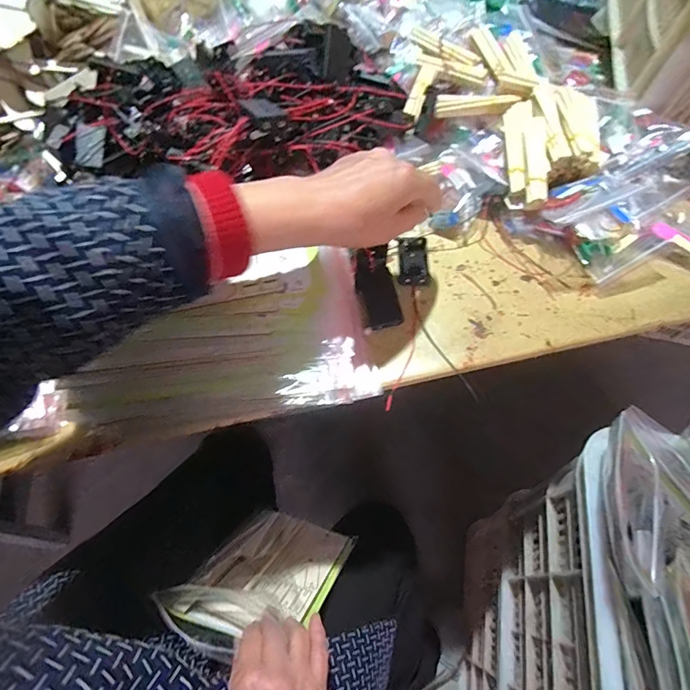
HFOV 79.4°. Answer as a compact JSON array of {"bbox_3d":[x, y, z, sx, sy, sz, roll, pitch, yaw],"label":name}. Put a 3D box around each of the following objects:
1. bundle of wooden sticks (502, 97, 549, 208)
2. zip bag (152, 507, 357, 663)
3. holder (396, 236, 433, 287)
[{"bbox_3d":[0.200,-0.211,0.457,0.039,0.020,0.133,-2,73,3],"label":"bundle of wooden sticks"},{"bbox_3d":[-0.089,0.260,0.472,0.139,0.216,0.019,18,104,17],"label":"zip bag"},{"bbox_3d":[0.074,-0.089,0.448,0.034,0.012,0.057,-5,59,1],"label":"holder"}]

